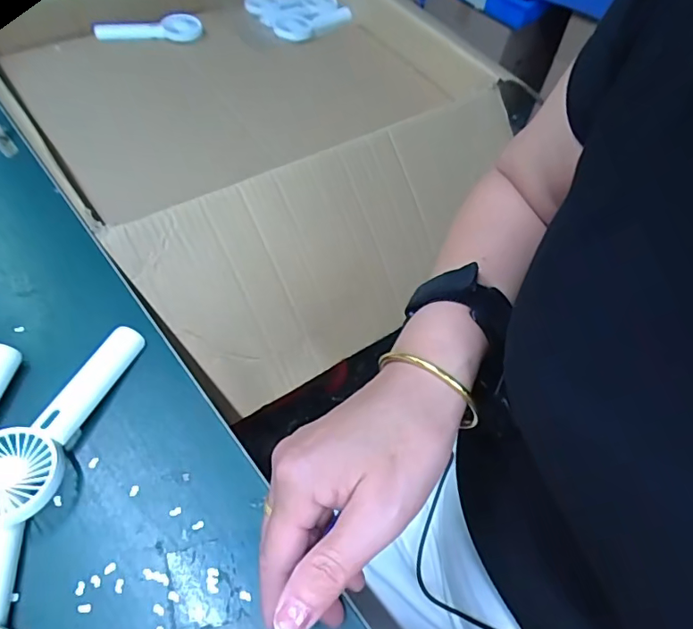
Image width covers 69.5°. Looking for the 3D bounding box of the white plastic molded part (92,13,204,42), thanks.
[{"bbox_3d":[-0.266,-0.386,0.675,0.137,0.028,0.024,-15,60,-13],"label":"white plastic molded part"}]

